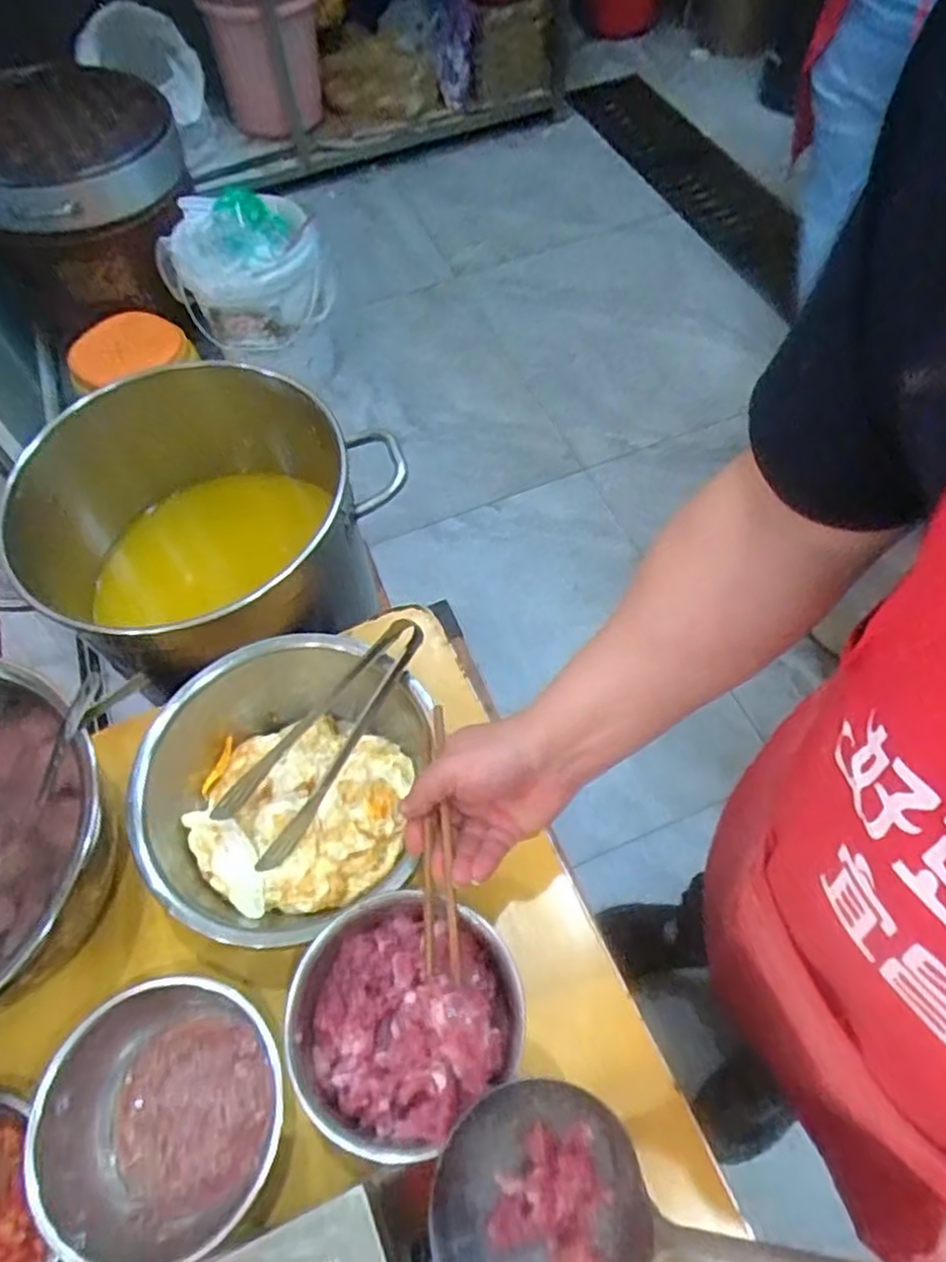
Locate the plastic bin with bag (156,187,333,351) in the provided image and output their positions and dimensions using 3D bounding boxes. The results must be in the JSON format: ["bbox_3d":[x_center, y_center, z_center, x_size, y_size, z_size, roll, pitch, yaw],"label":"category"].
[{"bbox_3d":[-0.494,-0.797,1.651,0.290,0.238,0.331,35,67,20],"label":"plastic bin with bag"}]

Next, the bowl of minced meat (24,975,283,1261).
[{"bbox_3d":[-0.215,0.336,0.526,0.154,0.089,0.155,-14,60,-5],"label":"bowl of minced meat"}]

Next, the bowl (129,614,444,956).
[{"bbox_3d":[-0.137,0.126,0.634,0.264,0.111,0.233,-36,64,-16],"label":"bowl"}]

